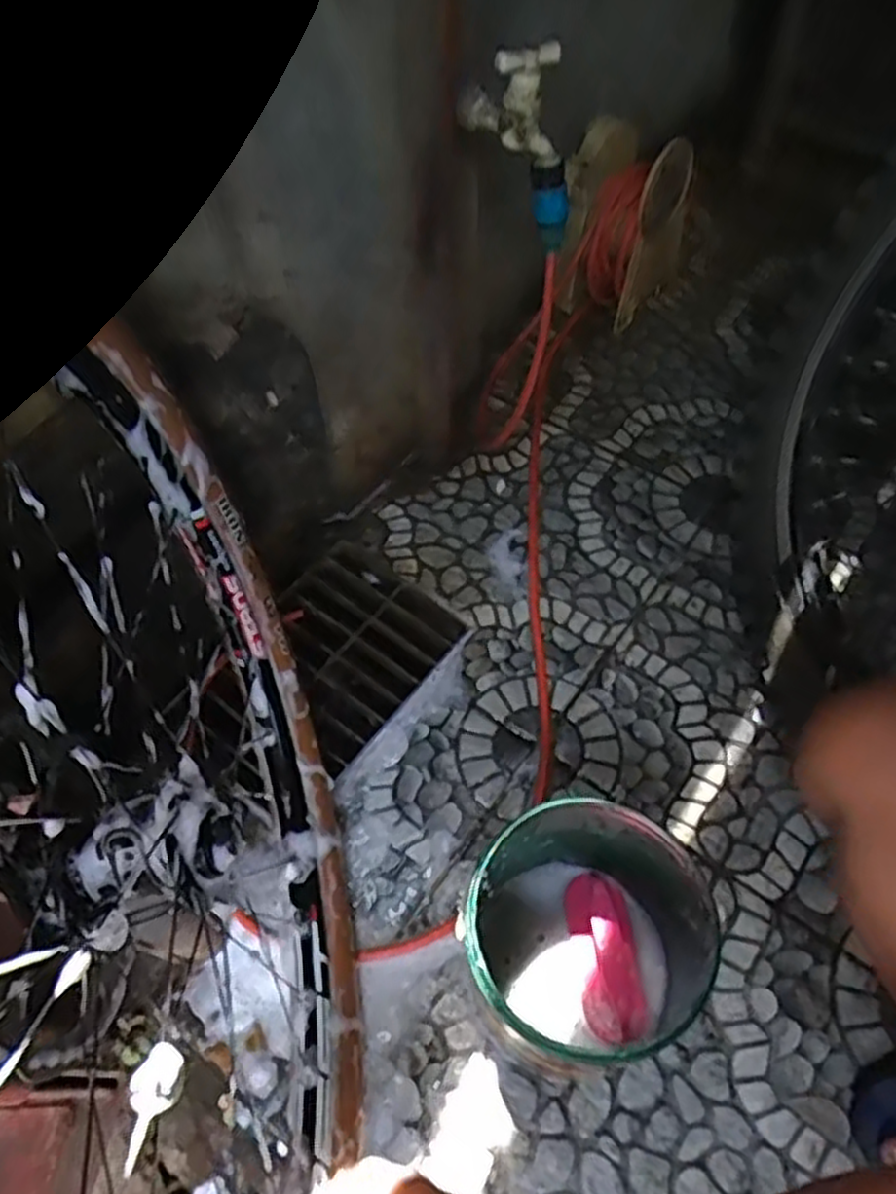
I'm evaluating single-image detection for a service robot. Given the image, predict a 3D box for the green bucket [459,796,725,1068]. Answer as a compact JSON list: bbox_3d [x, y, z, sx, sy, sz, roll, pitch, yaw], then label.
[{"bbox_3d":[0.108,0.267,0.594,0.175,0.203,0.163,-2,57,3],"label":"green bucket"}]

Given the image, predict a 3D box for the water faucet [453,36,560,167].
[{"bbox_3d":[0.054,-0.433,0.667,0.104,0.077,0.038,21,61,16],"label":"water faucet"}]

